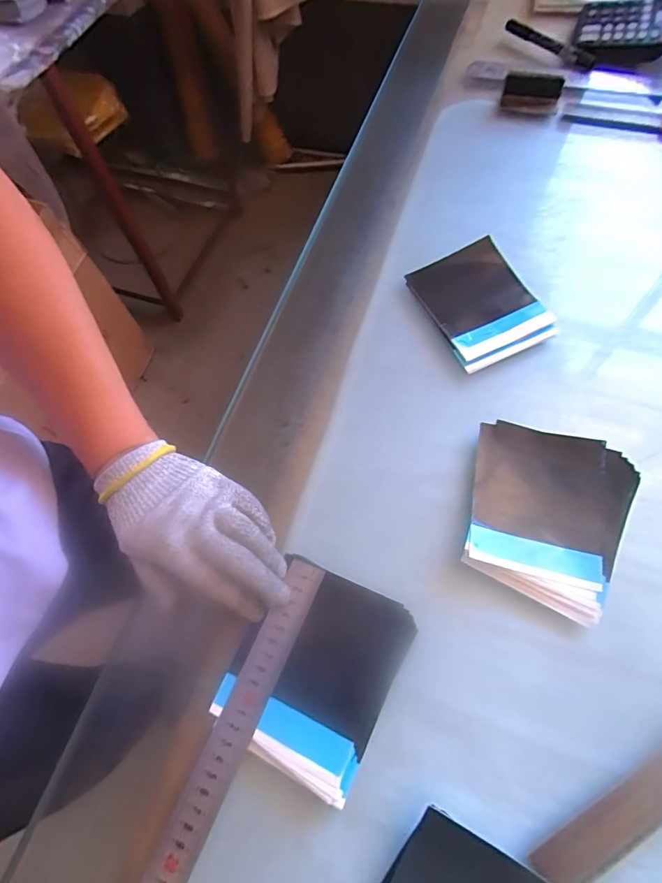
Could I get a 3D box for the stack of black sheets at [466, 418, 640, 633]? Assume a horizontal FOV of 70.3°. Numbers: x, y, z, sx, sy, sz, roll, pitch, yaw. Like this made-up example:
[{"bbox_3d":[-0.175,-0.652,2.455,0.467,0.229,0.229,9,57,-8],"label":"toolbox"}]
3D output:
[{"bbox_3d":[0.174,0.057,0.377,0.120,0.019,0.142,15,67,9],"label":"stack of black sheets"}]

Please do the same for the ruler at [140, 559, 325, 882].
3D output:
[{"bbox_3d":[-0.083,0.232,0.308,0.027,0.007,0.320,22,68,10],"label":"ruler"}]

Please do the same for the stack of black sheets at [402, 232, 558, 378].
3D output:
[{"bbox_3d":[0.146,-0.140,0.468,0.101,0.016,0.130,-24,67,-9],"label":"stack of black sheets"}]

